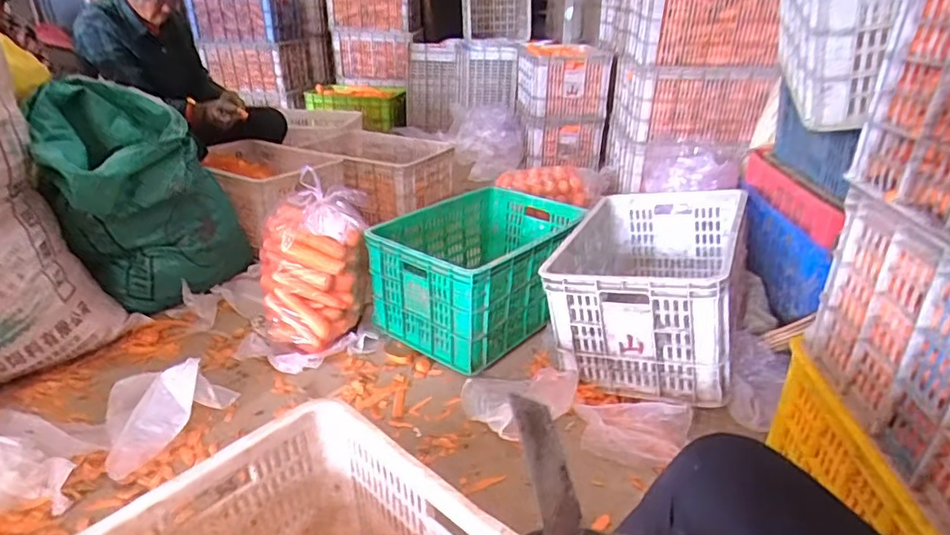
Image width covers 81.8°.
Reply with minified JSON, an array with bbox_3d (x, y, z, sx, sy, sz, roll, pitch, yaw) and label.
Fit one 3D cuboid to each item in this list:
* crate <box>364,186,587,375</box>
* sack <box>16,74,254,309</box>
[{"bbox_3d":[0.026,-0.007,1.399,0.359,0.254,0.523,17,31,30],"label":"crate"},{"bbox_3d":[-0.809,-0.178,1.368,0.387,0.493,0.315,-14,30,-27],"label":"sack"}]

